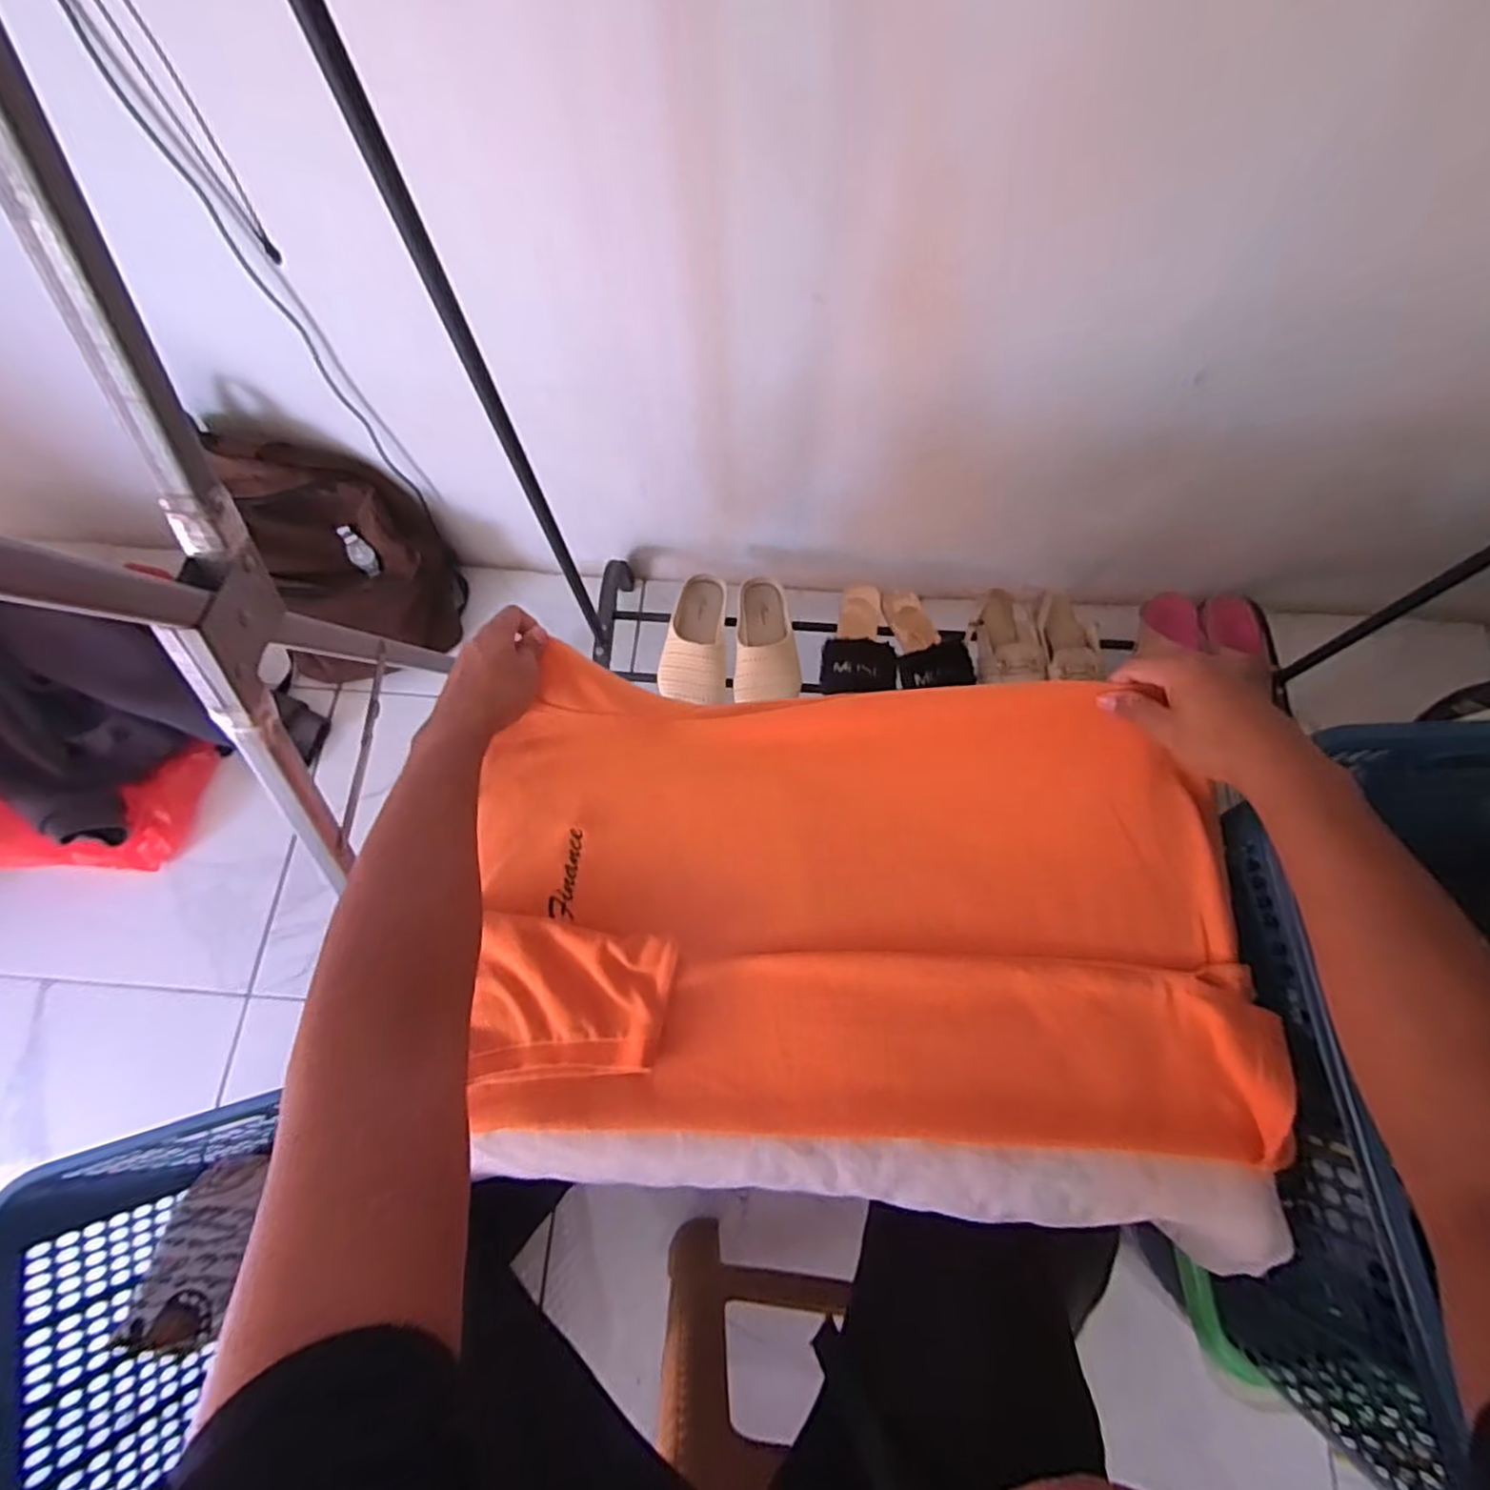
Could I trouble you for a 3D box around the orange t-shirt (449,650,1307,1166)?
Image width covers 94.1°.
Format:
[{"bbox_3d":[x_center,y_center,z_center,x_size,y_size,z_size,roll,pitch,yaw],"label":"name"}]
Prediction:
[{"bbox_3d":[0.084,0.118,0.543,0.575,0.042,0.341,2,71,0],"label":"orange t-shirt"}]

